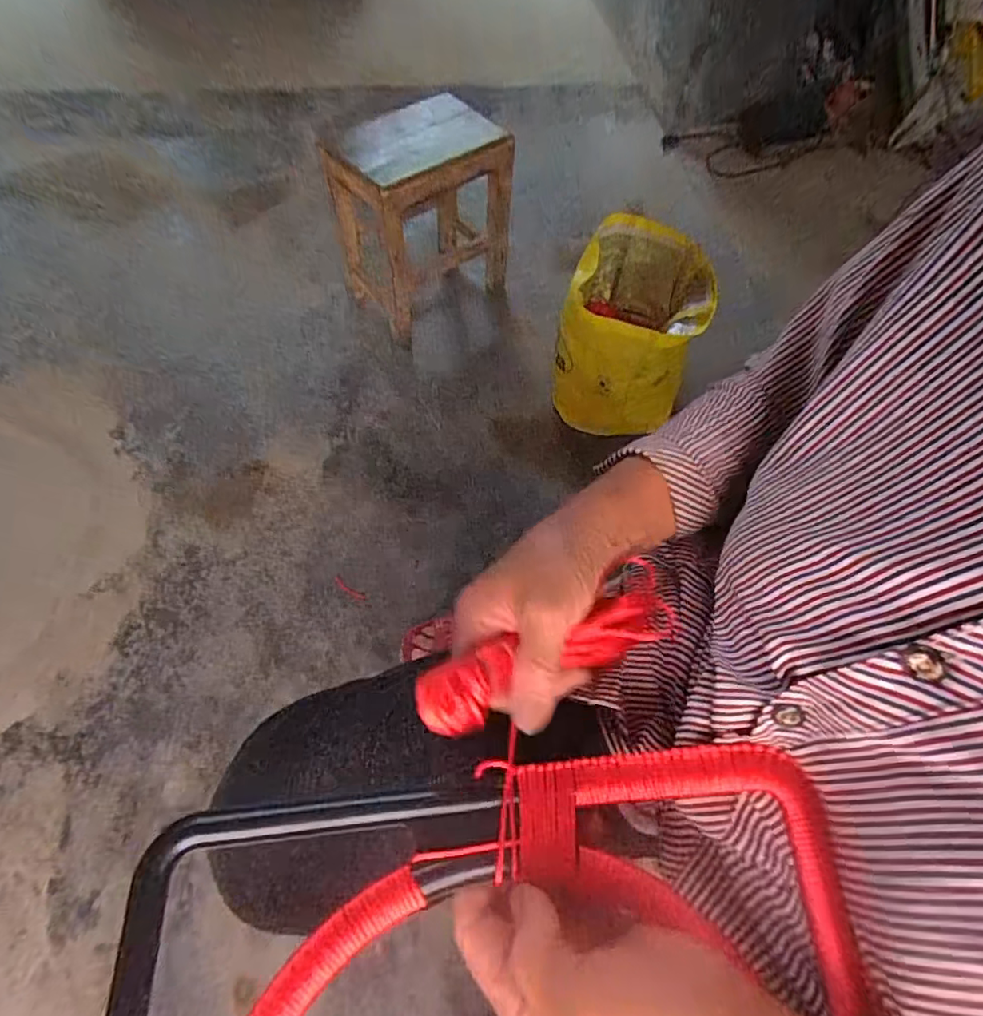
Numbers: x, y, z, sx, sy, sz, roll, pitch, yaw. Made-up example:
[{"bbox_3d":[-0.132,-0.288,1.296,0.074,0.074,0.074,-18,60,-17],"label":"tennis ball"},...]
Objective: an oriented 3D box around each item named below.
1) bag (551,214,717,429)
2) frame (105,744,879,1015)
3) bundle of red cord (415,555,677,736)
[{"bbox_3d":[0.235,-0.299,0.922,0.209,0.246,0.289,18,59,7],"label":"bag"},{"bbox_3d":[0.014,0.278,0.196,0.326,0.037,0.328,-4,59,-6],"label":"frame"},{"bbox_3d":[0.033,0.075,0.299,0.154,0.033,0.051,-17,61,-15],"label":"bundle of red cord"}]

